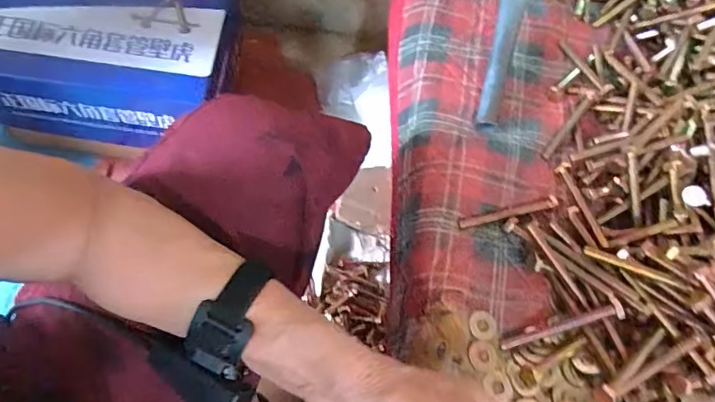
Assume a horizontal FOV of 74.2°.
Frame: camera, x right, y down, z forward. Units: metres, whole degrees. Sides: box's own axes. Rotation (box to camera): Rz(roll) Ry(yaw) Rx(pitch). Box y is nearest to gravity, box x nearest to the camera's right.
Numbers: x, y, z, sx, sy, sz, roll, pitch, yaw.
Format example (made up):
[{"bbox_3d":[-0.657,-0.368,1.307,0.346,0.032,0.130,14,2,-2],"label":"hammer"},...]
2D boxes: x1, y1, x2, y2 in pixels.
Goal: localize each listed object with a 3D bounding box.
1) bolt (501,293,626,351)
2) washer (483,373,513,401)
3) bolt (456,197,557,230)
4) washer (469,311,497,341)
[{"bbox_3d":[0.171,0.106,0.398,0.103,0.010,0.018,-20,62,2],"label":"bolt"},{"bbox_3d":[0.114,0.150,0.379,0.022,0.004,0.024,2,60,-3],"label":"washer"},{"bbox_3d":[0.146,0.011,0.461,0.106,0.008,0.012,-12,64,-14],"label":"bolt"},{"bbox_3d":[0.108,0.107,0.405,0.026,0.004,0.024,9,61,-16],"label":"washer"}]

